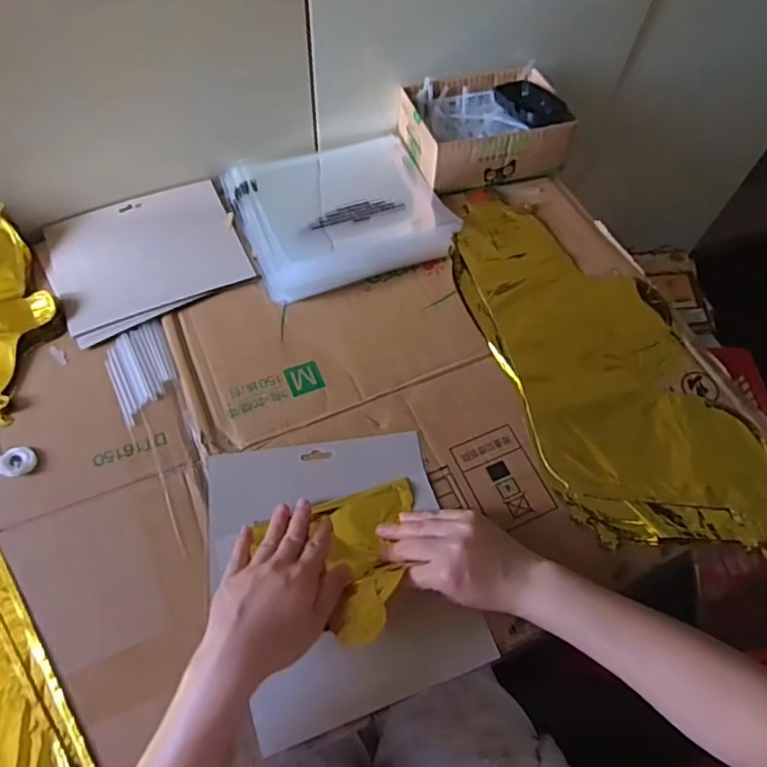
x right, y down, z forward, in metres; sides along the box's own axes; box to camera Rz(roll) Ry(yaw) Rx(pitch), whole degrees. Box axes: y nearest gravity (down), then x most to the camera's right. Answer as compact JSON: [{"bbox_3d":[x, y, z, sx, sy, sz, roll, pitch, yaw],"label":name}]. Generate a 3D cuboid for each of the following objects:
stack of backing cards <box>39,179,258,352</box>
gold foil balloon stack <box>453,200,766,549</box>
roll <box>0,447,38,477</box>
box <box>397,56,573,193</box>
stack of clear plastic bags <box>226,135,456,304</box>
[{"bbox_3d":[-0.257,-0.142,0.619,0.194,0.008,0.164,-26,66,-17],"label":"stack of backing cards"},{"bbox_3d":[0.219,-0.030,0.595,0.221,0.012,0.434,-21,65,-15],"label":"gold foil balloon stack"},{"bbox_3d":[-0.324,0.069,0.503,0.029,0.009,0.029,2,61,-3],"label":"roll"},{"bbox_3d":[0.122,-0.322,0.697,0.180,0.064,0.135,-13,63,-11],"label":"box"},{"bbox_3d":[-0.050,-0.206,0.675,0.234,0.040,0.216,-15,58,-15],"label":"stack of clear plastic bags"}]

